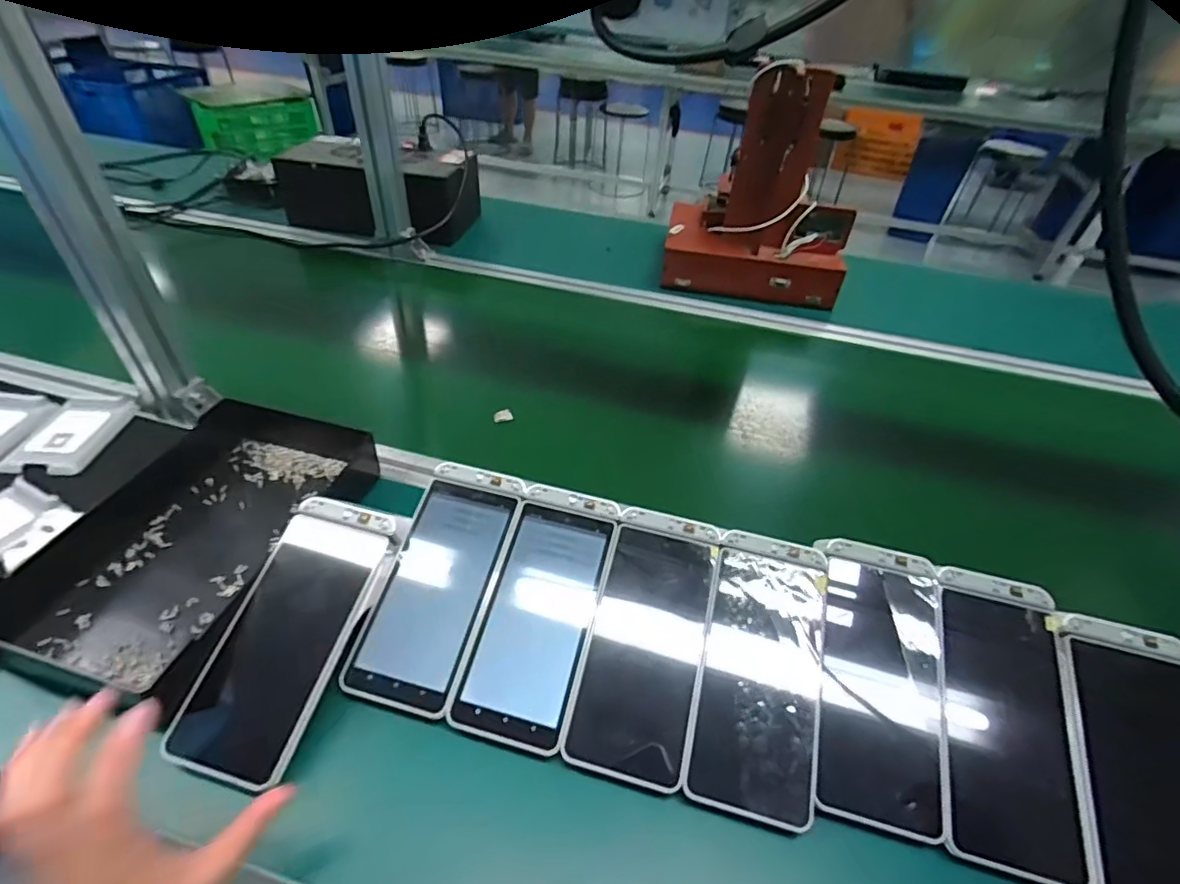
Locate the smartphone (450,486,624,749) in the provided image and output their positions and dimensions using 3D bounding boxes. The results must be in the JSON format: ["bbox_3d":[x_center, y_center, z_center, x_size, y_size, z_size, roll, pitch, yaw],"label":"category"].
[{"bbox_3d":[-0.036,0.122,0.421,0.083,0.012,0.182,12,61,8],"label":"smartphone"}]

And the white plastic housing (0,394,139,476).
[{"bbox_3d":[-0.518,-0.009,0.562,0.078,0.011,0.113,1,42,-5],"label":"white plastic housing"}]

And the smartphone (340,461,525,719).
[{"bbox_3d":[-0.112,0.106,0.432,0.083,0.015,0.184,13,62,9],"label":"smartphone"}]

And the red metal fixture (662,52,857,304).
[{"bbox_3d":[0.264,-0.370,0.839,0.277,0.296,0.161,14,43,9],"label":"red metal fixture"}]

